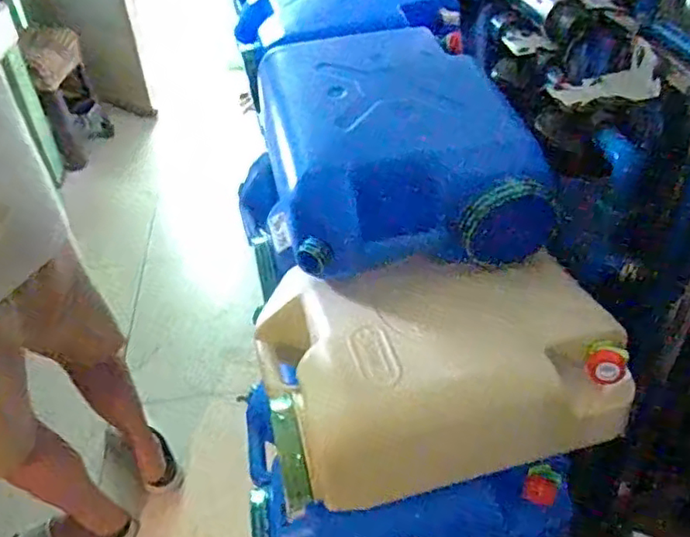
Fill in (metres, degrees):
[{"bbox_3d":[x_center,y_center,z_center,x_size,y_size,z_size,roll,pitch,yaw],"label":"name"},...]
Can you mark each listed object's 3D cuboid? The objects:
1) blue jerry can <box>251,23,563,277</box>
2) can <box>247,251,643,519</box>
[{"bbox_3d":[0.061,-0.184,0.869,0.345,0.165,0.402,-6,39,-4],"label":"blue jerry can"},{"bbox_3d":[0.104,0.101,0.778,0.416,0.176,0.277,-10,40,-9],"label":"can"}]

